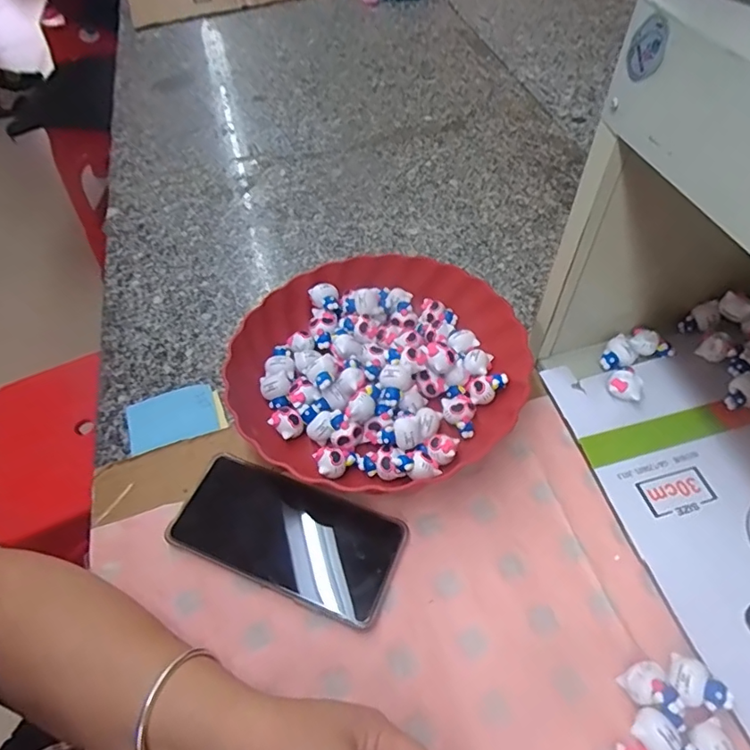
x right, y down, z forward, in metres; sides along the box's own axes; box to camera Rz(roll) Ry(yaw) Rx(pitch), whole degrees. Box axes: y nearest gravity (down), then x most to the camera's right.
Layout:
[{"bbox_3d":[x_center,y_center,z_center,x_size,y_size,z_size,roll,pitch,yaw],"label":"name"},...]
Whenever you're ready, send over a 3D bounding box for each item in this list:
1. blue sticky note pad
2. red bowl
[{"bbox_3d":[-0.176,0.037,0.460,0.080,0.007,0.053,-20,56,-8],"label":"blue sticky note pad"},{"bbox_3d":[0.003,-0.012,0.456,0.235,0.050,0.230,-3,55,4],"label":"red bowl"}]

